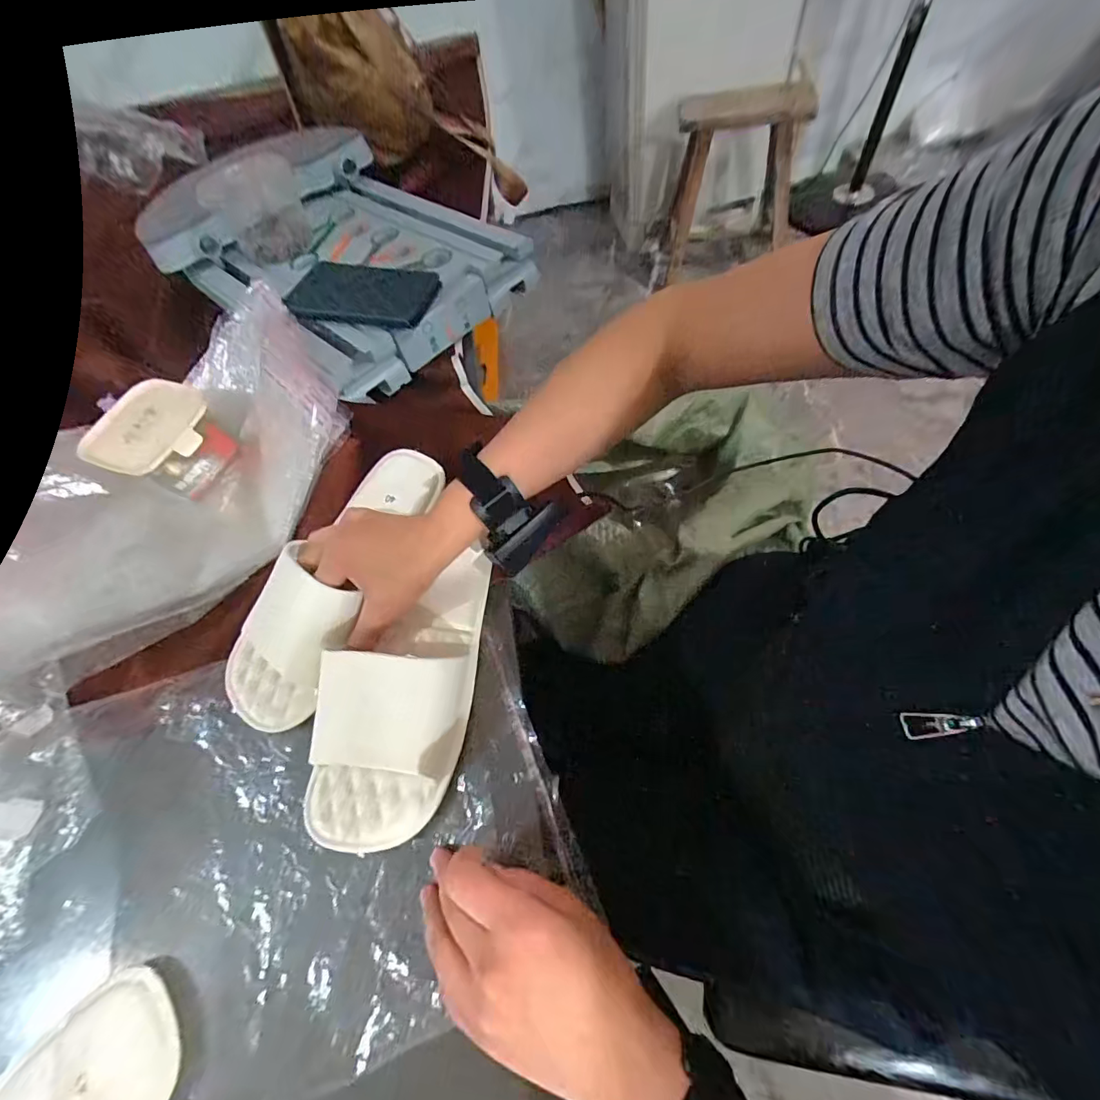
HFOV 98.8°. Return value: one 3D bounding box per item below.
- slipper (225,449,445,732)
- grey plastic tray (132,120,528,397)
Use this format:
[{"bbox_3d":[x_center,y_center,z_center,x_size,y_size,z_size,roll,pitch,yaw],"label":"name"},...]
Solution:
[{"bbox_3d":[-0.184,0.016,0.393,0.097,0.066,0.257,20,68,15],"label":"slipper"},{"bbox_3d":[-0.265,-0.388,0.592,0.389,0.113,0.310,38,72,23],"label":"grey plastic tray"}]

